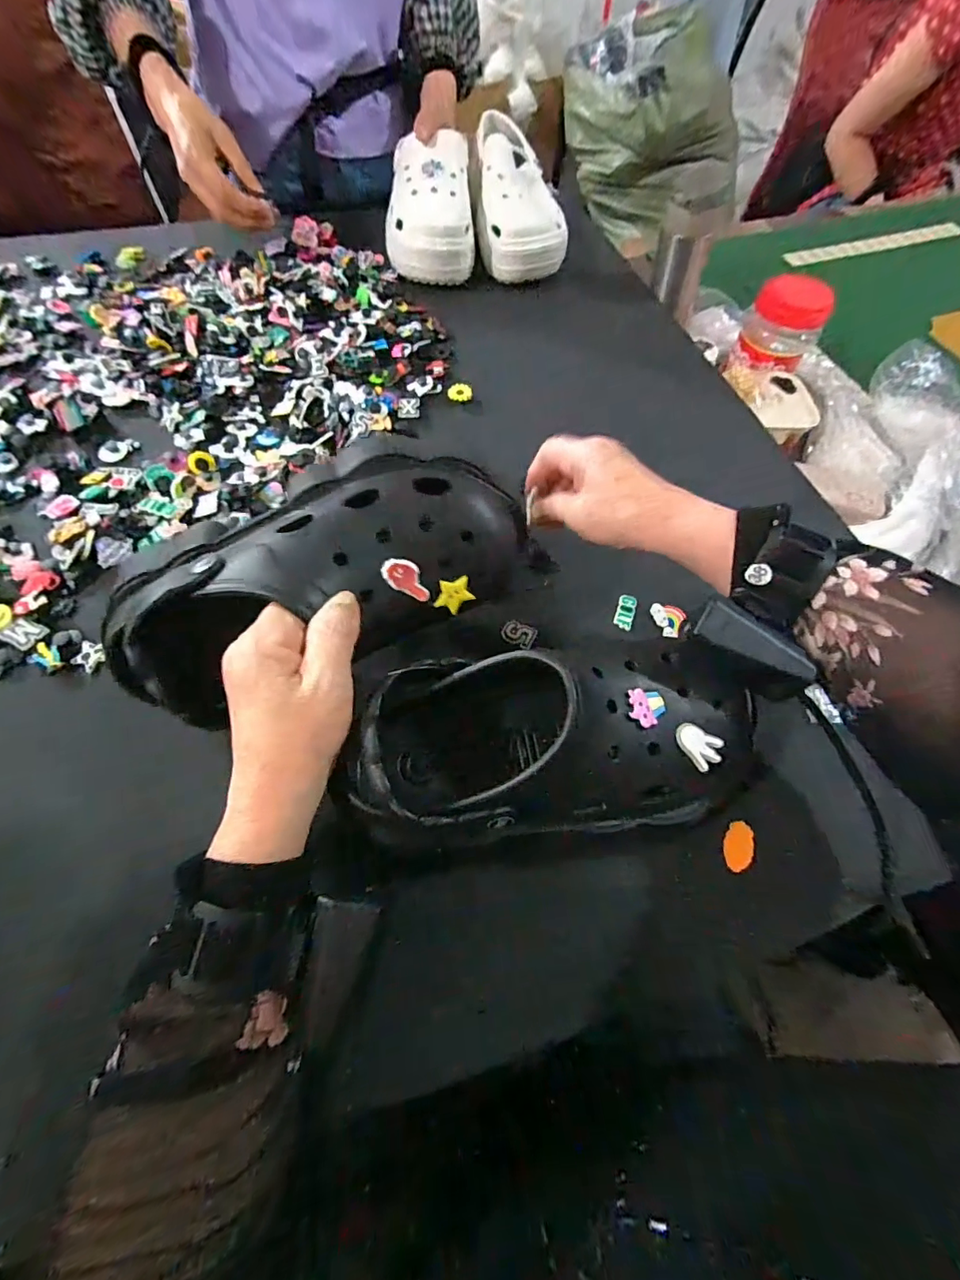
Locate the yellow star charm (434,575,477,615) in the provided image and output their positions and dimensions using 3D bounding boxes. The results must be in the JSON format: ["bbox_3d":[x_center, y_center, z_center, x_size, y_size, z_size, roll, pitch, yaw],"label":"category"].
[{"bbox_3d":[-0.016,-0.027,0.304,0.024,0.023,0.005,-28,40,-7],"label":"yellow star charm"}]

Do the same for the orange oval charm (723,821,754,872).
[{"bbox_3d":[0.167,0.134,0.319,0.016,0.004,0.031,7,68,21],"label":"orange oval charm"}]

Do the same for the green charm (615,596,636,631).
[{"bbox_3d":[0.119,-0.022,0.401,0.014,0.006,0.031,19,62,6],"label":"green charm"}]

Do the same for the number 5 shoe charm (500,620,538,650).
[{"bbox_3d":[0.030,-0.005,0.390,0.027,0.007,0.020,23,63,9],"label":"number 5 shoe charm"}]

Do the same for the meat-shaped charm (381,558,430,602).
[{"bbox_3d":[-0.042,-0.036,0.289,0.033,0.004,0.018,25,92,-32],"label":"meat-shaped charm"}]

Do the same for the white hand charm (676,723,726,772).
[{"bbox_3d":[0.123,0.058,0.277,0.021,0.008,0.027,-41,88,-9],"label":"white hand charm"}]

